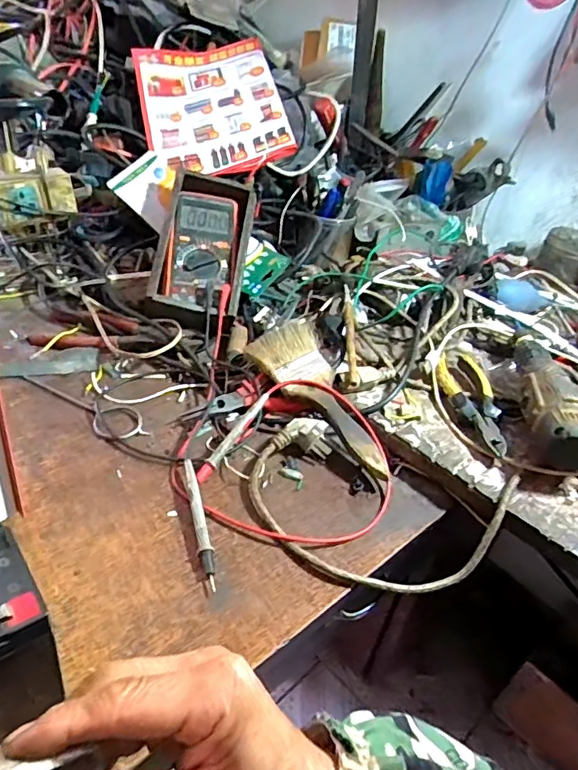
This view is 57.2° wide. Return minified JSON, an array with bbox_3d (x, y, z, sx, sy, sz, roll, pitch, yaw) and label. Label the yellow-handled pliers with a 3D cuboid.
[{"bbox_3d":[0.198,0.011,0.575,0.056,0.022,0.177,2,38,-8],"label":"yellow-handled pliers"}]

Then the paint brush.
[{"bbox_3d":[0.044,0.006,0.551,0.076,0.011,0.195,-34,66,-20],"label":"paint brush"}]

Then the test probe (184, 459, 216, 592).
[{"bbox_3d":[-0.073,0.110,0.436,0.011,0.014,0.122,-5,40,-17],"label":"test probe"}]

